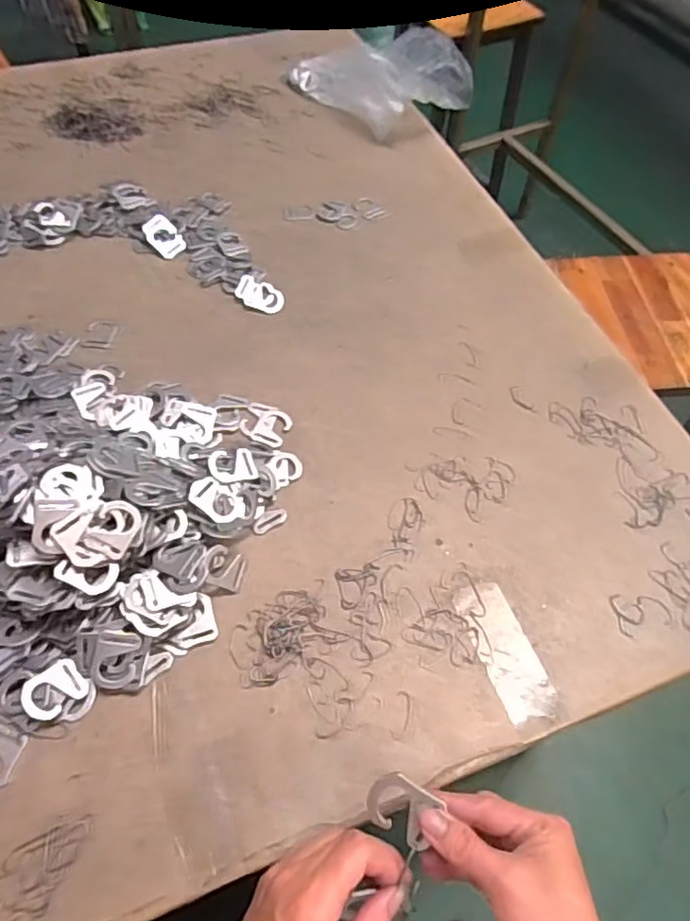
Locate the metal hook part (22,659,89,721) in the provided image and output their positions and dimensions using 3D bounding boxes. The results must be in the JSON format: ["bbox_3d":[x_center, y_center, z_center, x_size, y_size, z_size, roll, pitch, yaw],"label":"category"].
[{"bbox_3d":[-0.230,0.182,0.480,0.035,0.004,0.045,49,49,8],"label":"metal hook part"}]

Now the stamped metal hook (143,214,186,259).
[{"bbox_3d":[-0.235,-0.290,0.785,0.040,0.007,0.059,-41,89,-20],"label":"stamped metal hook"}]

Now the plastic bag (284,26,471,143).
[{"bbox_3d":[0.048,-0.598,0.961,0.312,0.090,0.160,19,56,26],"label":"plastic bag"}]

